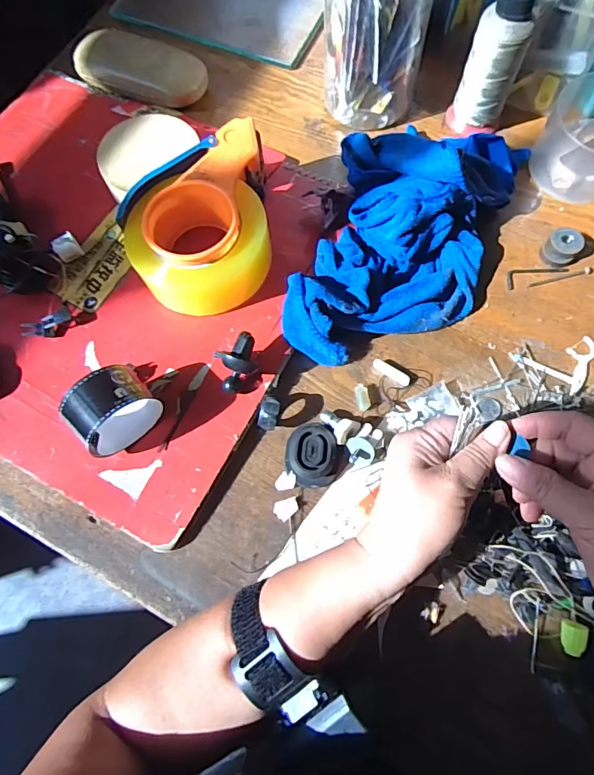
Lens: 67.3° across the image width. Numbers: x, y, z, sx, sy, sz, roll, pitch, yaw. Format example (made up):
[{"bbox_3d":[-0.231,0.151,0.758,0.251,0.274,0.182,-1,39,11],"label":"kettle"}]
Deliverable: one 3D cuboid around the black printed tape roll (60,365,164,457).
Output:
[{"bbox_3d":[-0.142,0.015,0.343,0.046,0.058,0.060,41,76,15],"label":"black printed tape roll"}]

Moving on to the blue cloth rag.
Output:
[{"bbox_3d":[0.104,-0.148,0.396,0.151,0.068,0.288,21,72,9],"label":"blue cloth rag"}]

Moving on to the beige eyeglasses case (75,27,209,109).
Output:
[{"bbox_3d":[-0.173,-0.354,0.496,0.139,0.037,0.062,23,72,9],"label":"beige eyeglasses case"}]

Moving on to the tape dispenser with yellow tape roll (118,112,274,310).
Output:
[{"bbox_3d":[-0.086,-0.149,0.400,0.118,0.065,0.159,-5,70,0],"label":"tape dispenser with yellow tape roll"}]

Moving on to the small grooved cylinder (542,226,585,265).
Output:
[{"bbox_3d":[0.249,-0.132,0.418,0.032,0.018,0.029,-37,73,-11],"label":"small grooved cylinder"}]

